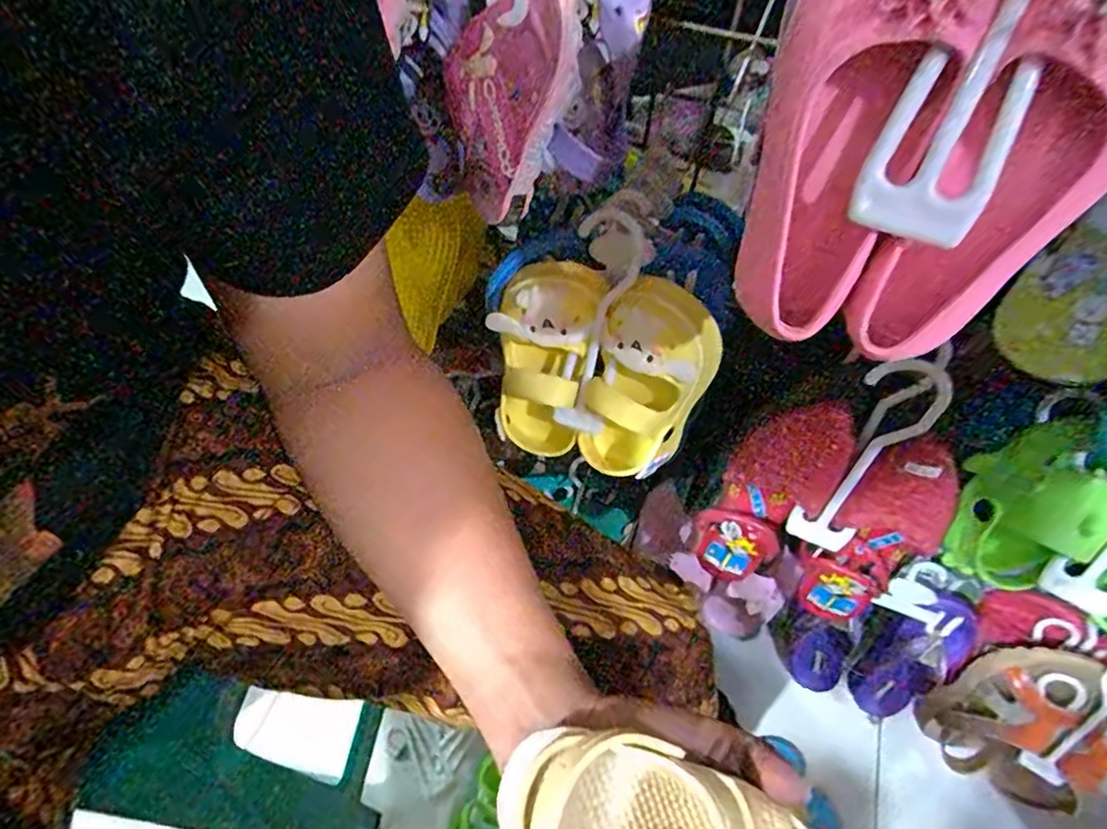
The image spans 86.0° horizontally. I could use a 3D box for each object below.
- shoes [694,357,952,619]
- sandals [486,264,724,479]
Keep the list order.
[{"bbox_3d":[0.190,0.065,0.412,0.137,0.225,0.059,34,61,19],"label":"shoes"},{"bbox_3d":[0.033,-0.028,0.451,0.158,0.164,0.065,20,25,13],"label":"sandals"}]

